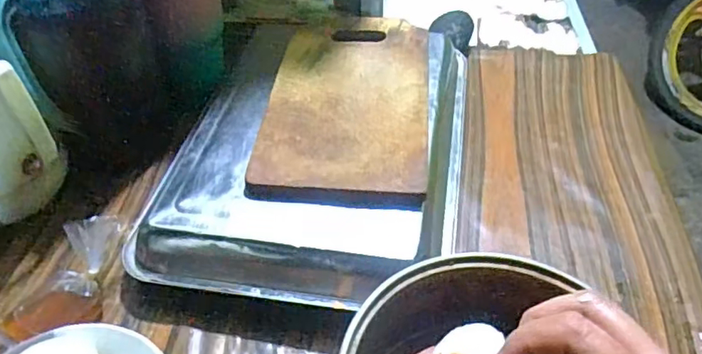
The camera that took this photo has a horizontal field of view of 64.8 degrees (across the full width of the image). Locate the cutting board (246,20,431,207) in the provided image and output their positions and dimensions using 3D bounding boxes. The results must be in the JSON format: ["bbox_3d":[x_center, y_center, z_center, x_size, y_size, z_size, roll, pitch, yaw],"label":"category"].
[{"bbox_3d":[-0.001,-0.078,0.538,0.149,0.022,0.256,3,45,6],"label":"cutting board"}]

